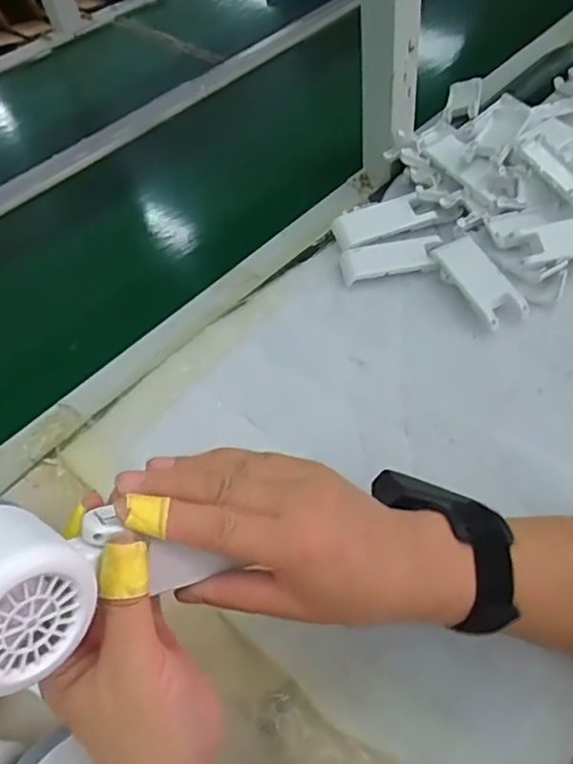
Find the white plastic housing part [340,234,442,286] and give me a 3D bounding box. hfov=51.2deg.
[{"bbox_3d":[0.104,-0.120,0.580,0.098,0.012,0.051,-11,52,-1],"label":"white plastic housing part"}]

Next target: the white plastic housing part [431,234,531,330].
[{"bbox_3d":[0.173,-0.095,0.547,0.043,0.011,0.104,-31,59,6],"label":"white plastic housing part"}]

